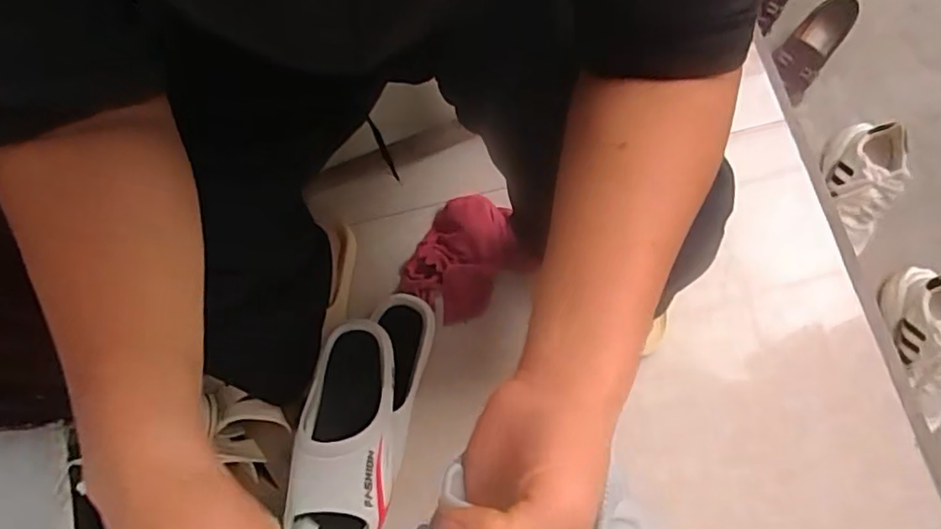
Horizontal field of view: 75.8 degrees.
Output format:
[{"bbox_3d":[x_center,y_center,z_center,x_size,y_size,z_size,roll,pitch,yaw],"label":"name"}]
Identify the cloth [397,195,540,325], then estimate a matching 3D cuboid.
[{"bbox_3d":[-0.015,-0.008,0.805,0.164,0.038,0.141,-39,76,11],"label":"cloth"}]

